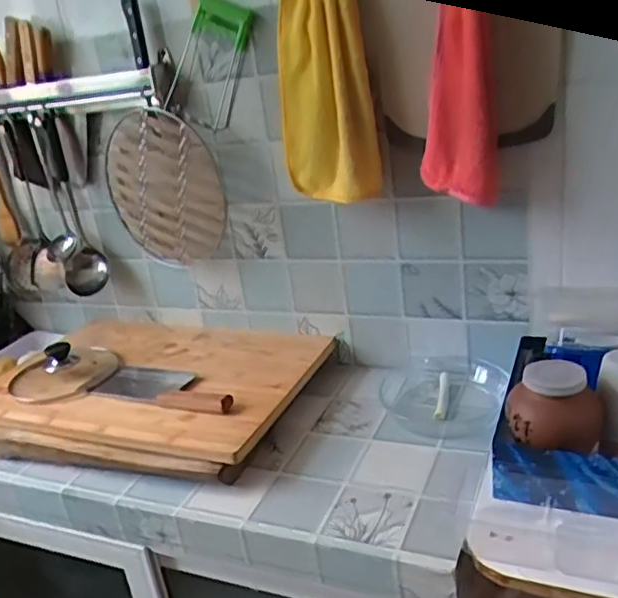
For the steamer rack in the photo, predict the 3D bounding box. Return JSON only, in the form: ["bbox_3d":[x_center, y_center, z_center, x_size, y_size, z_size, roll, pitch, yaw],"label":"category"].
[{"bbox_3d":[-0.248,-0.188,1.112,0.264,0.252,0.016,8,27,33],"label":"steamer rack"}]

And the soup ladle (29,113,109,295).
[{"bbox_3d":[-0.440,-0.165,1.192,0.074,0.331,0.072,-16,24,-20],"label":"soup ladle"}]

